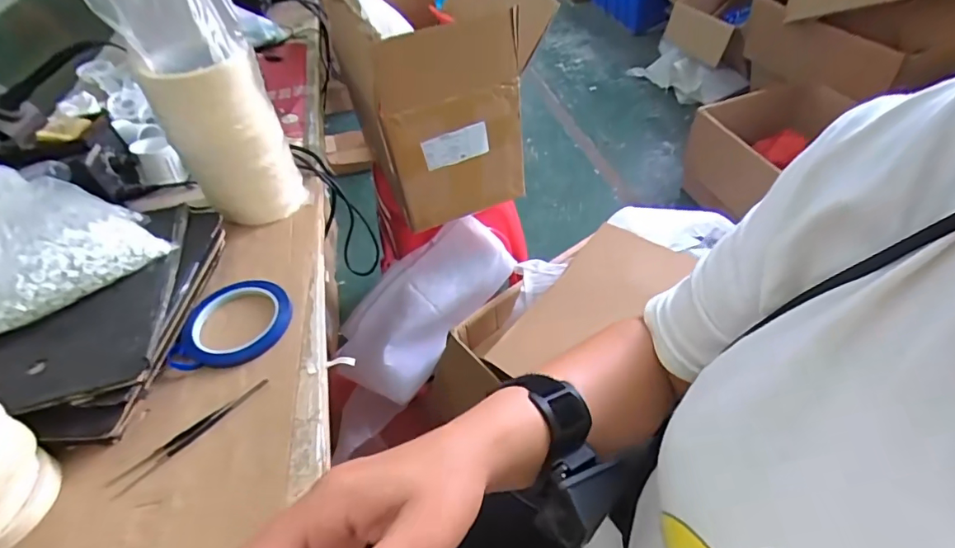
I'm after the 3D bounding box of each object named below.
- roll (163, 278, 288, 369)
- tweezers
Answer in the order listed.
[{"bbox_3d":[-0.237,0.045,0.486,0.100,0.014,0.102,-3,46,4],"label":"roll"},{"bbox_3d":[-0.236,0.132,0.409,0.132,0.004,0.017,-35,52,-24],"label":"tweezers"}]

